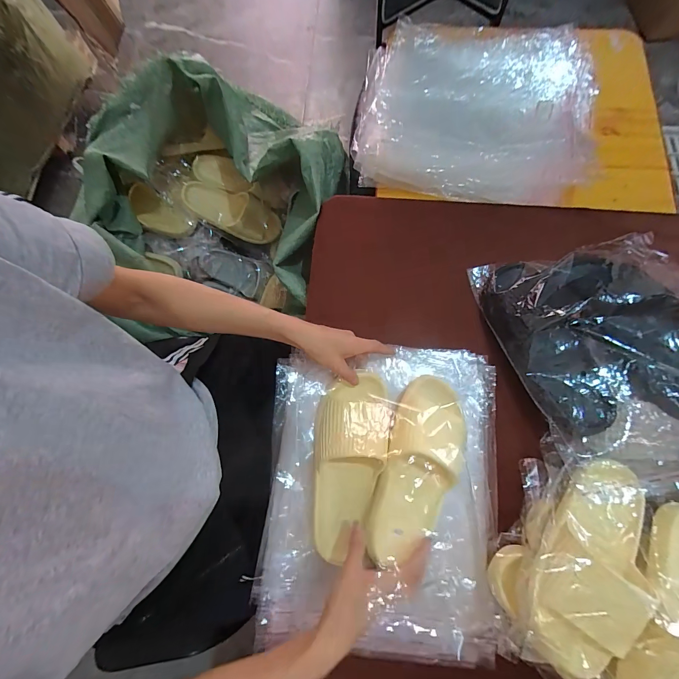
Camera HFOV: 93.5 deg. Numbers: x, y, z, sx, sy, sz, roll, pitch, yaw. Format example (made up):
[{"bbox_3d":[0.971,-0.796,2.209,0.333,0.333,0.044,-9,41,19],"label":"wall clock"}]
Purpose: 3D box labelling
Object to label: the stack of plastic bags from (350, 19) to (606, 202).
[{"bbox_3d":[0.268,-0.460,0.628,0.459,0.071,0.356,12,76,5],"label":"stack of plastic bags"}]

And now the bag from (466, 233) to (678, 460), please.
[{"bbox_3d":[0.378,0.004,0.467,0.275,0.110,0.313,-5,75,1],"label":"bag"}]

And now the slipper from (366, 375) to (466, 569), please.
[{"bbox_3d":[0.111,0.166,0.437,0.099,0.066,0.242,21,76,7],"label":"slipper"}]

